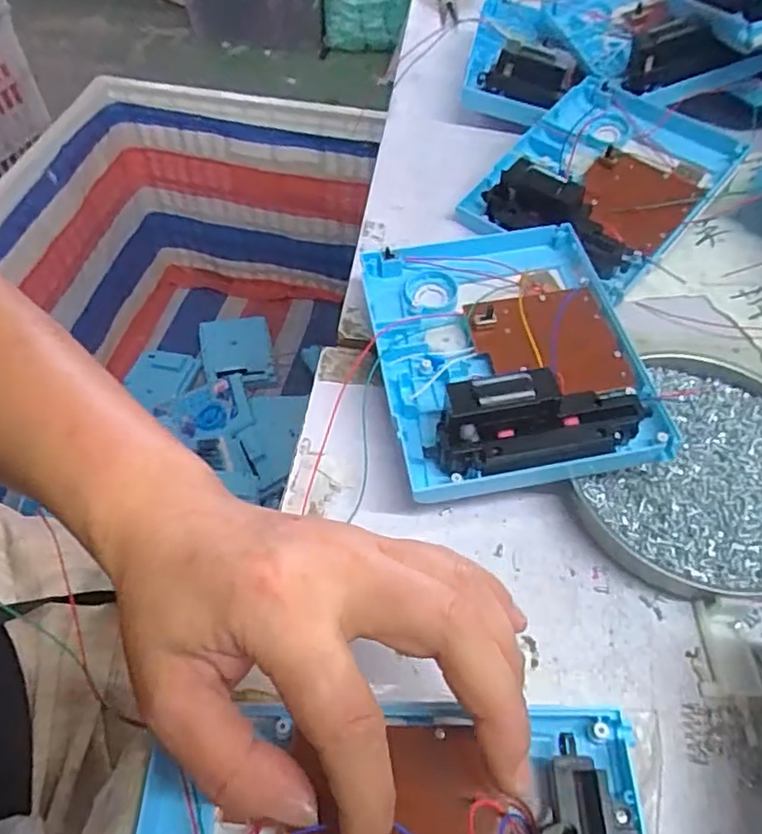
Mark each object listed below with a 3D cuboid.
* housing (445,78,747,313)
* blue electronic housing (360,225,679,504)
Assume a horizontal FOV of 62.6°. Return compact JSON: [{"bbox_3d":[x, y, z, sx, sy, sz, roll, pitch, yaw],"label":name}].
[{"bbox_3d":[0.150,-0.165,0.430,0.135,0.030,0.175,36,62,23],"label":"housing"},{"bbox_3d":[0.066,-0.039,0.338,0.130,0.051,0.161,-8,55,-6],"label":"blue electronic housing"}]

